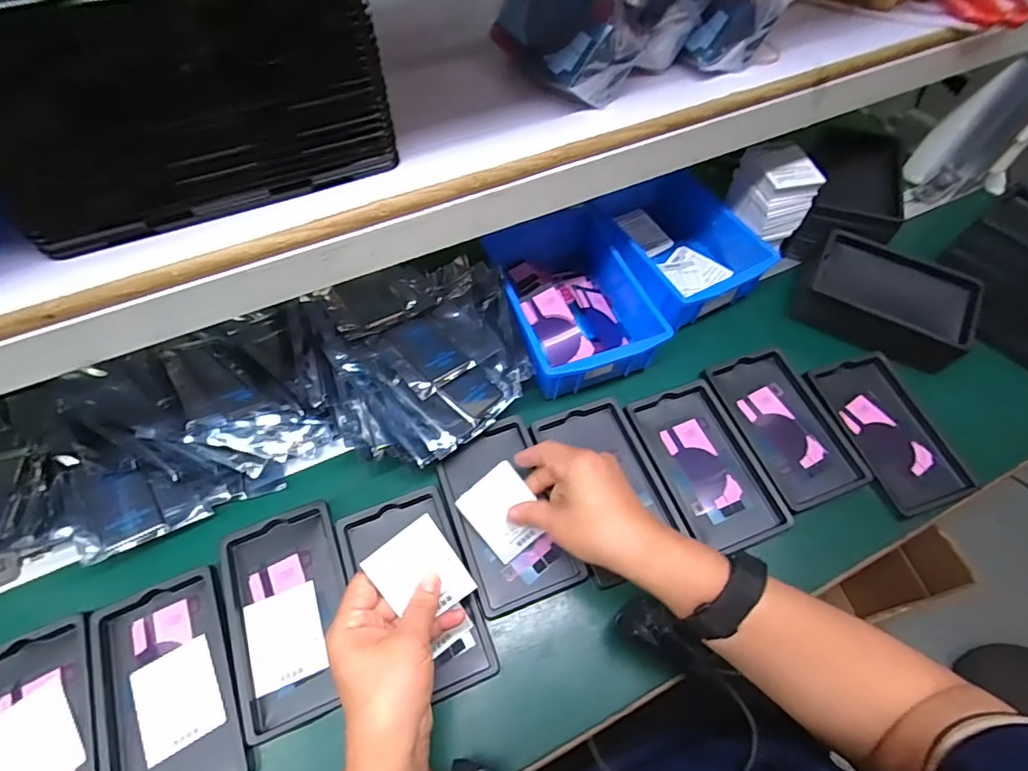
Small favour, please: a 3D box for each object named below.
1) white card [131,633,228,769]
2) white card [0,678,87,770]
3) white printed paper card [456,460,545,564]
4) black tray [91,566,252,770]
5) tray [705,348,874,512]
[{"bbox_3d":[-0.256,0.238,0.389,0.058,0.004,0.067,-28,67,-15],"label":"white card"},{"bbox_3d":[-0.352,0.264,0.371,0.053,0.005,0.067,-32,70,-27],"label":"white card"},{"bbox_3d":[-0.007,0.109,0.442,0.058,0.004,0.069,-41,78,-1],"label":"white printed paper card"},{"bbox_3d":[-0.263,0.232,0.386,0.095,0.011,0.157,-22,62,-13],"label":"black tray"},{"bbox_3d":[0.270,0.039,0.510,0.096,0.013,0.158,-17,61,-11],"label":"tray"}]

